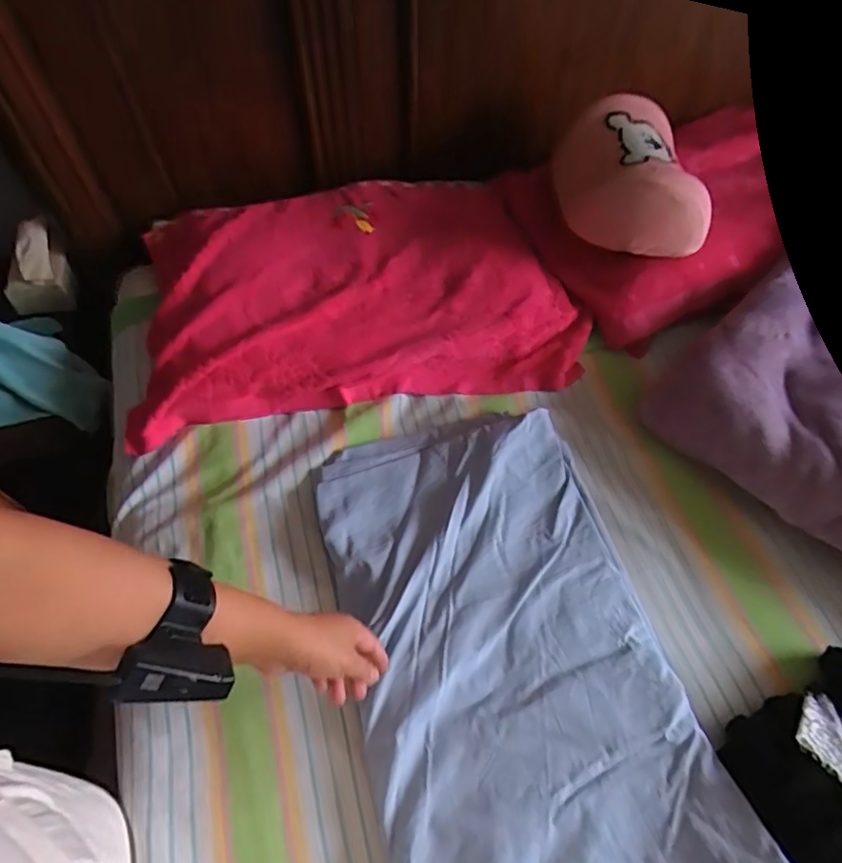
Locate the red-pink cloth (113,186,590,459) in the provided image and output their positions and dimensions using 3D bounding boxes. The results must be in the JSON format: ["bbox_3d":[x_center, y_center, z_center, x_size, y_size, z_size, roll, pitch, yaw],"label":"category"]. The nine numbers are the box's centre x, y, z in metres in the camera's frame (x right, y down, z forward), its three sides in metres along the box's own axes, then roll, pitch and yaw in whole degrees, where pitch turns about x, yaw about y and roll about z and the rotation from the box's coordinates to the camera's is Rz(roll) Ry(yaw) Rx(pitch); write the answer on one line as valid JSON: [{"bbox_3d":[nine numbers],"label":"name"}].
[{"bbox_3d":[-0.113,-0.215,0.837,0.640,0.130,0.433,-16,59,-10],"label":"red-pink cloth"}]

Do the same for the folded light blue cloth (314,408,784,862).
[{"bbox_3d":[0.104,0.263,0.582,0.325,0.048,0.648,-13,58,-8],"label":"folded light blue cloth"}]

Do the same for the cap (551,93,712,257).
[{"bbox_3d":[0.299,-0.368,0.846,0.176,0.132,0.249,-6,58,-4],"label":"cap"}]

